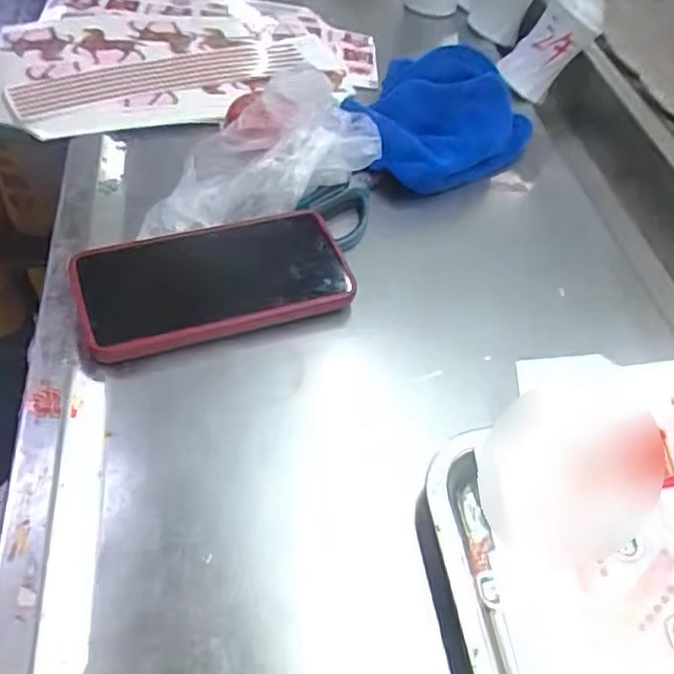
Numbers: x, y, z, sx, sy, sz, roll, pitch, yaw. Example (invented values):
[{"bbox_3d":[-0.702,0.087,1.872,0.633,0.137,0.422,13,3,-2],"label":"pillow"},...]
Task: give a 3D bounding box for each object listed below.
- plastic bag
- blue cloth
[{"bbox_3d":[-0.054,-0.122,0.483,0.182,0.064,0.075,-34,60,-30],"label":"plastic bag"},{"bbox_3d":[0.082,-0.170,0.562,0.133,0.058,0.157,20,49,12],"label":"blue cloth"}]

